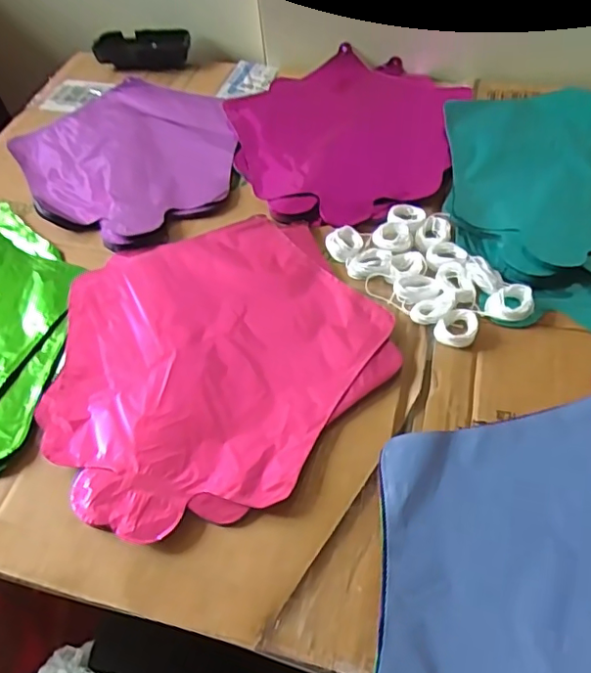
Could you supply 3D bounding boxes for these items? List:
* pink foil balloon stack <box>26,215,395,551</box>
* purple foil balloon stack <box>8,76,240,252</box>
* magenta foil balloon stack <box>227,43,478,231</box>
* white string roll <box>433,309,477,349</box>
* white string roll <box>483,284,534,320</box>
[{"bbox_3d":[-0.064,0.009,0.403,0.232,0.009,0.233,-31,55,-18],"label":"pink foil balloon stack"},{"bbox_3d":[-0.160,-0.182,0.546,0.202,0.009,0.241,-37,57,-22],"label":"purple foil balloon stack"},{"bbox_3d":[0.055,-0.202,0.554,0.228,0.017,0.251,-21,52,-11],"label":"magenta foil balloon stack"},{"bbox_3d":[0.113,-0.006,0.392,0.025,0.009,0.028,31,60,26],"label":"white string roll"},{"bbox_3d":[0.153,-0.023,0.401,0.030,0.013,0.029,-3,51,3],"label":"white string roll"}]

